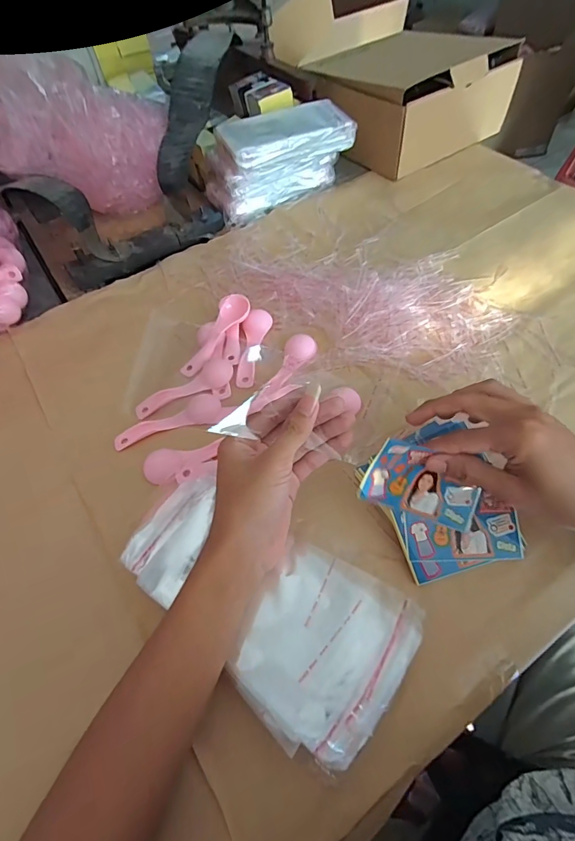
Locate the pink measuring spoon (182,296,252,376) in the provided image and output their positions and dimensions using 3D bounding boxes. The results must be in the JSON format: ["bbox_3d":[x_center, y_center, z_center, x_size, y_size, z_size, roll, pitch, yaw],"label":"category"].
[{"bbox_3d":[-0.084,-0.097,0.459,0.028,0.016,0.111,32,82,24],"label":"pink measuring spoon"}]

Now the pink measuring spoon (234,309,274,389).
[{"bbox_3d":[-0.043,-0.085,0.456,0.032,0.016,0.110,7,58,10],"label":"pink measuring spoon"}]

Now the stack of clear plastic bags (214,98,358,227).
[{"bbox_3d":[-0.012,-0.395,0.607,0.210,0.099,0.090,-24,58,-10],"label":"stack of clear plastic bags"}]

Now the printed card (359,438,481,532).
[{"bbox_3d":[0.109,0.049,0.314,0.090,0.057,0.012,16,23,-2],"label":"printed card"}]

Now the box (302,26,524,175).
[{"bbox_3d":[0.195,-0.540,0.670,0.277,0.127,0.234,-33,60,-15],"label":"box"}]

